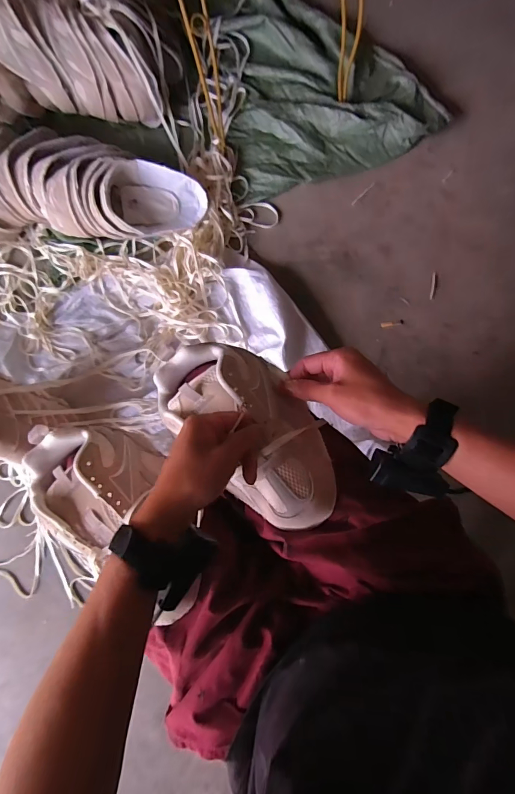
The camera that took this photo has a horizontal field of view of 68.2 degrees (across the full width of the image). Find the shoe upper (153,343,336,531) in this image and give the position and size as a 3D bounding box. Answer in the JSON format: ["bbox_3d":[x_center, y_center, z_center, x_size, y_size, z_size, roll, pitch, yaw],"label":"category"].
[{"bbox_3d":[-0.007,0.040,0.422,0.133,0.068,0.239,-40,86,-2],"label":"shoe upper"}]

